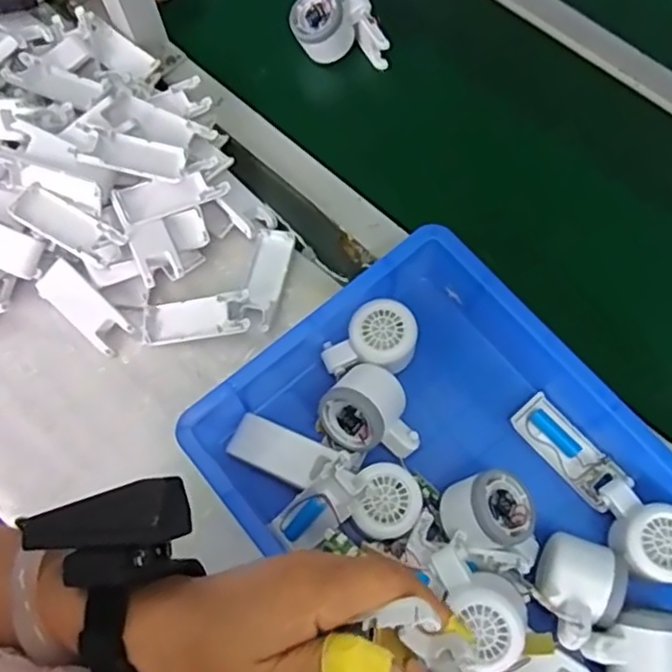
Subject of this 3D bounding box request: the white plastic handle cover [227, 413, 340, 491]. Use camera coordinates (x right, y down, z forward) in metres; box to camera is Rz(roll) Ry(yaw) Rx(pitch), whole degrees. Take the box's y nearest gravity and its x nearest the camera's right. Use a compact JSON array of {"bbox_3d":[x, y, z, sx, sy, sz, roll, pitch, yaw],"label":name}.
[{"bbox_3d":[-0.047,0.098,0.556,0.090,0.007,0.040,20,67,20],"label":"white plastic handle cover"}]

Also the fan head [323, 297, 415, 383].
[{"bbox_3d":[0.029,0.011,0.587,0.081,0.059,0.055,-22,71,-7],"label":"fan head"}]

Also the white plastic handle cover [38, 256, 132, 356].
[{"bbox_3d":[-0.237,-0.026,0.623,0.097,0.019,0.037,40,76,14],"label":"white plastic handle cover"}]

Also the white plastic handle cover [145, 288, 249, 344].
[{"bbox_3d":[-0.131,-0.018,0.621,0.099,0.019,0.039,-5,70,-1],"label":"white plastic handle cover"}]

